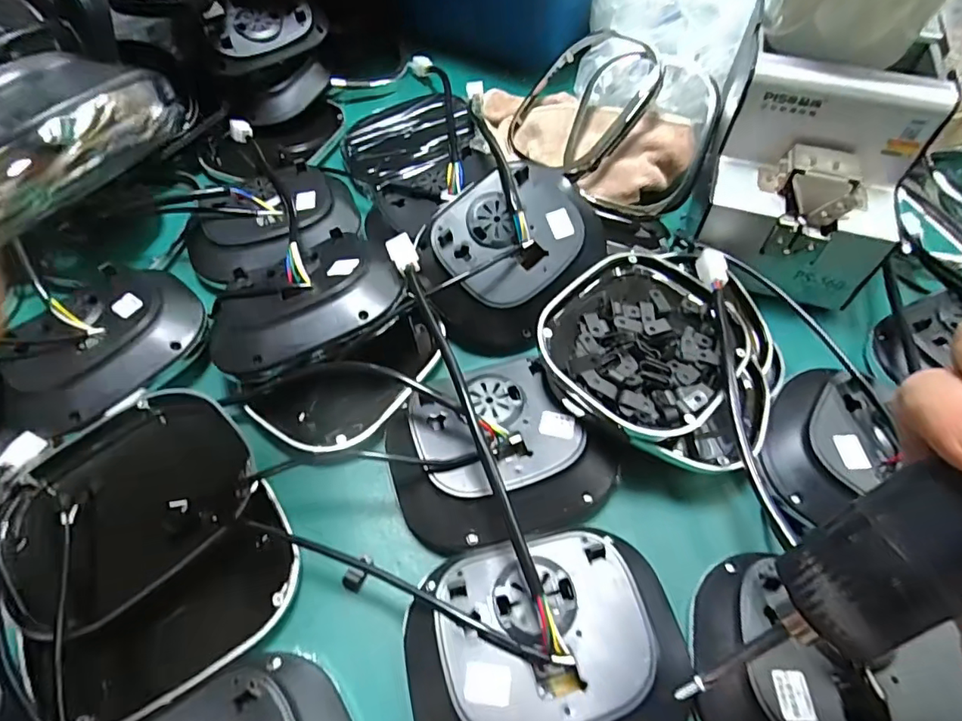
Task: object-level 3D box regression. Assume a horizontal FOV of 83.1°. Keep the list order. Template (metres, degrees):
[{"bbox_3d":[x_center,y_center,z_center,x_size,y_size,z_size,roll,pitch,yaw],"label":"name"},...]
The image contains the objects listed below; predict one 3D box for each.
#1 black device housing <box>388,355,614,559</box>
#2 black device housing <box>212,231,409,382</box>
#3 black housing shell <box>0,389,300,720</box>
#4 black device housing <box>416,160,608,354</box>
[{"bbox_3d":[0.011,0.057,0.342,0.130,0.032,0.108,-16,57,-9],"label":"black device housing"},{"bbox_3d":[-0.123,-0.041,0.376,0.132,0.033,0.089,-23,59,-13],"label":"black device housing"},{"bbox_3d":[-0.194,0.102,0.316,0.136,0.032,0.170,-30,60,-17],"label":"black housing shell"},{"bbox_3d":[0.021,-0.078,0.398,0.114,0.035,0.142,43,78,2],"label":"black device housing"}]

